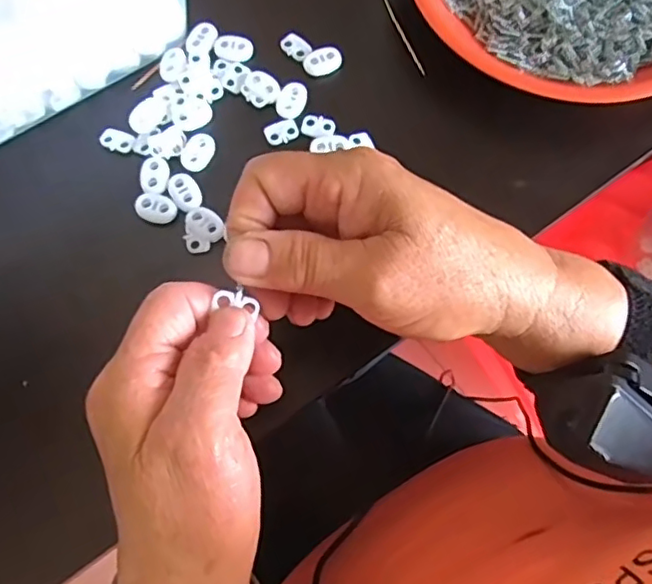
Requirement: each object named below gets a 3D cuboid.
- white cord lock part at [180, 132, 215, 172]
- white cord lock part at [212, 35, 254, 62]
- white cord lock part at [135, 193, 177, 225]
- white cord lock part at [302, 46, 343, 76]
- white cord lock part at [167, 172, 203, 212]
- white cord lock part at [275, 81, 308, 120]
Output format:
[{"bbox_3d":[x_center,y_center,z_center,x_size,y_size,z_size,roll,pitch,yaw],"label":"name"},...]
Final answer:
[{"bbox_3d":[-0.071,-0.079,0.334,0.016,0.004,0.025,19,73,5],"label":"white cord lock part"},{"bbox_3d":[-0.055,-0.145,0.354,0.023,0.004,0.015,5,73,1],"label":"white cord lock part"},{"bbox_3d":[-0.092,-0.046,0.324,0.022,0.004,0.016,9,73,2],"label":"white cord lock part"},{"bbox_3d":[-0.002,-0.136,0.352,0.023,0.005,0.016,-18,74,-6],"label":"white cord lock part"},{"bbox_3d":[-0.077,-0.055,0.326,0.015,0.004,0.023,-26,75,-8],"label":"white cord lock part"},{"bbox_3d":[-0.020,-0.111,0.345,0.016,0.004,0.023,25,74,7],"label":"white cord lock part"}]

